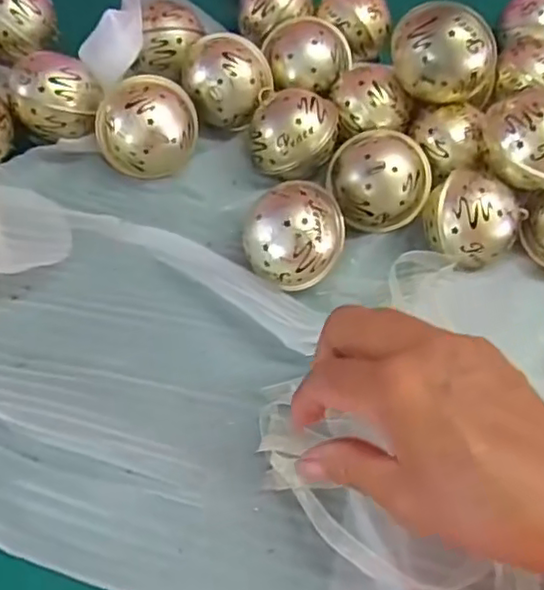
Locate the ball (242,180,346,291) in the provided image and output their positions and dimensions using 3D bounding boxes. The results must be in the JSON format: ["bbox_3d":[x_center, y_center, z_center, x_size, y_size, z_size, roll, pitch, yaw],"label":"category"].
[{"bbox_3d":[0.012,-0.033,0.354,0.055,0.043,0.053,3,61,-3],"label":"ball"}]

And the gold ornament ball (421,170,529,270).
[{"bbox_3d":[0.114,-0.041,0.368,0.053,0.045,0.047,28,63,11],"label":"gold ornament ball"}]

